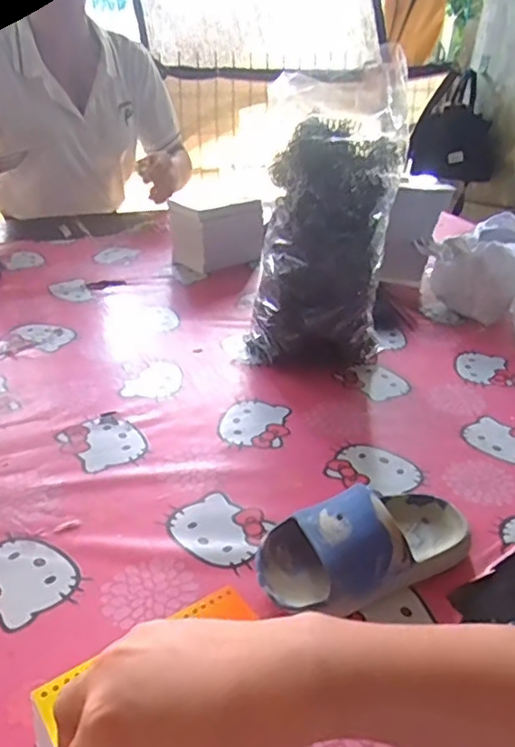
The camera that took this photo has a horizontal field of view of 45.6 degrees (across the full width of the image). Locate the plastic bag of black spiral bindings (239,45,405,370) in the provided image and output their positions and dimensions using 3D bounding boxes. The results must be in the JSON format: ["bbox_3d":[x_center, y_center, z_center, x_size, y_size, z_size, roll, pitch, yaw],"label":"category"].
[{"bbox_3d":[0.073,-0.162,0.684,0.155,0.319,0.112,7,30,7],"label":"plastic bag of black spiral bindings"}]

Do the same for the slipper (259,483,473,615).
[{"bbox_3d":[0.084,0.120,0.460,0.175,0.057,0.085,-14,34,-27],"label":"slipper"}]

